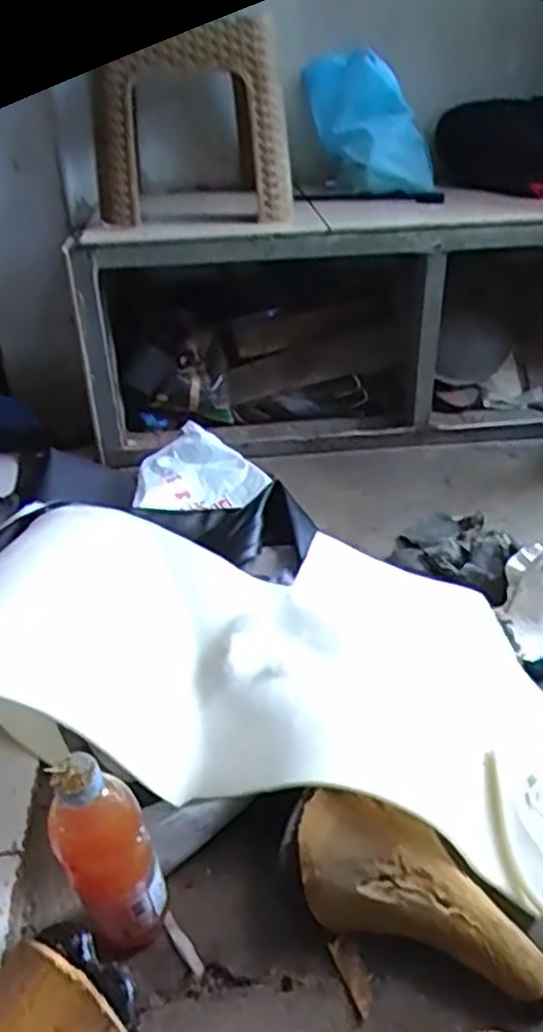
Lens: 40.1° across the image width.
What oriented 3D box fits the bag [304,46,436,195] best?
[{"bbox_3d":[0.183,-0.736,1.395,0.227,0.214,0.182,0,34,3],"label":"bag"}]

